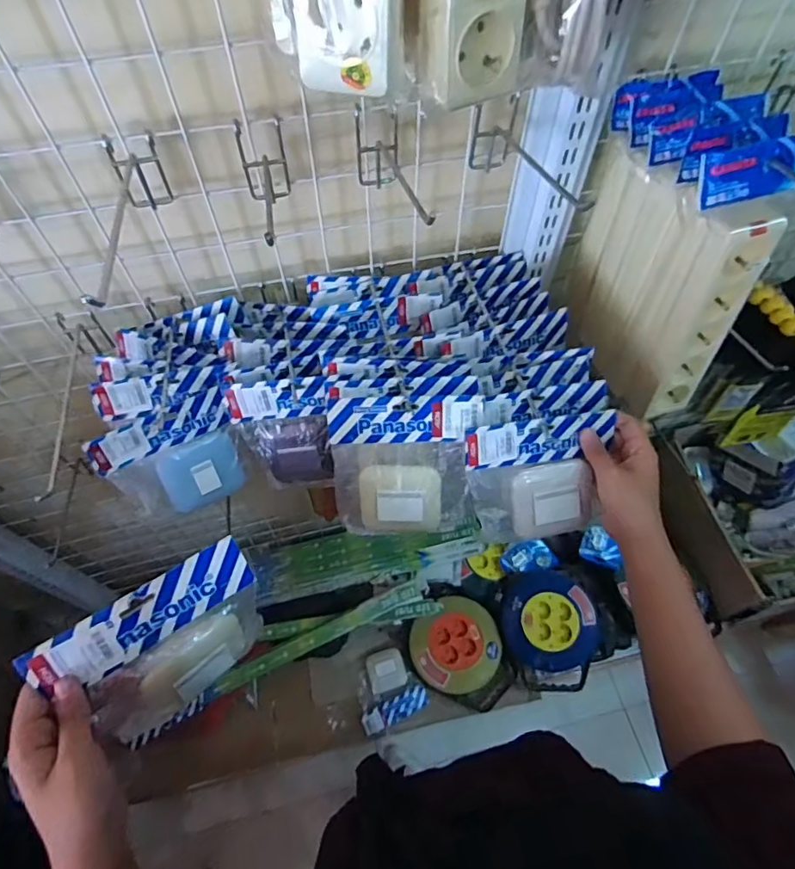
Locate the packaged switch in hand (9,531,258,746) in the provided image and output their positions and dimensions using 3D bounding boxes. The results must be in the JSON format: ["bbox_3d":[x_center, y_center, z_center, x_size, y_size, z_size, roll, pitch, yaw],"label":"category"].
[{"bbox_3d":[-0.168,0.157,0.392,0.142,0.123,0.026,-32,36,-23],"label":"packaged switch in hand"}]

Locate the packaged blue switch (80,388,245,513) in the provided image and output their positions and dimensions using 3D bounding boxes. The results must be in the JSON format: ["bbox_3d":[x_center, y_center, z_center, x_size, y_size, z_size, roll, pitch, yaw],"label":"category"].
[{"bbox_3d":[-0.232,0.027,0.549,0.130,0.123,0.038,-23,35,-21],"label":"packaged blue switch"}]

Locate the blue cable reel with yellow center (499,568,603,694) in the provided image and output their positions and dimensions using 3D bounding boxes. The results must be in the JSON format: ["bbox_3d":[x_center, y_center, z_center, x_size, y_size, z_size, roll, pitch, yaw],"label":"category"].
[{"bbox_3d":[0.342,0.438,1.200,0.203,0.124,0.251,-1,59,-1],"label":"blue cable reel with yellow center"}]

